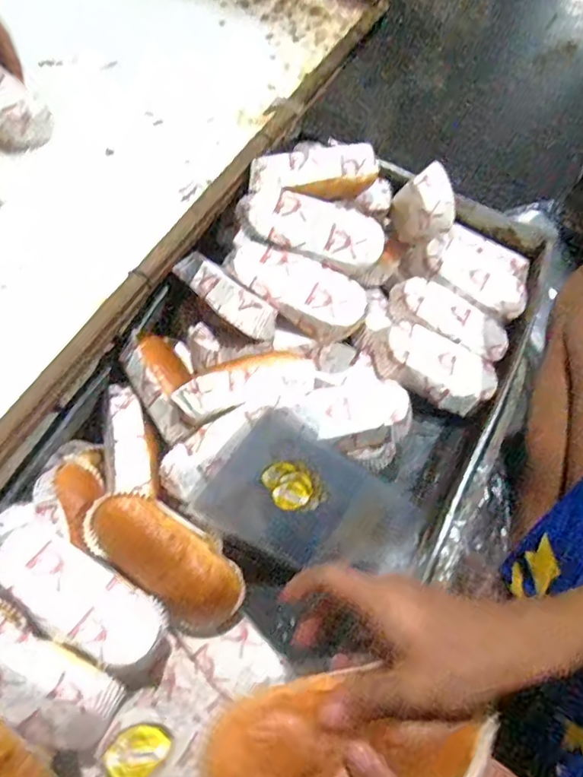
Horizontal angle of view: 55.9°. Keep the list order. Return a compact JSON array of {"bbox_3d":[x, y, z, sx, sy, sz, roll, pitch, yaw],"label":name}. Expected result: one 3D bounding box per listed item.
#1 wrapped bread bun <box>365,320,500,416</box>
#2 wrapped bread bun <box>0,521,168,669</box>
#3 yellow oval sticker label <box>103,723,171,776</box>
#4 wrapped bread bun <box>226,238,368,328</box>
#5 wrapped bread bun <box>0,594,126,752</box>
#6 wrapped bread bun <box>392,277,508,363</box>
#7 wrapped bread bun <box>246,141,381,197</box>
[{"bbox_3d":[0.154,-0.021,0.595,0.141,0.043,0.067,20,67,-9],"label":"wrapped bread bun"},{"bbox_3d":[-0.170,0.165,0.440,0.139,0.035,0.057,37,70,-3],"label":"wrapped bread bun"},{"bbox_3d":[-0.083,0.195,0.295,0.030,0.008,0.029,16,43,37],"label":"yellow oval sticker label"},{"bbox_3d":[0.006,-0.099,0.563,0.143,0.052,0.056,18,68,5],"label":"wrapped bread bun"},{"bbox_3d":[-0.202,0.221,0.417,0.144,0.045,0.068,42,70,-12],"label":"wrapped bread bun"},{"bbox_3d":[0.178,-0.076,0.617,0.137,0.038,0.059,25,68,-8],"label":"wrapped bread bun"},{"bbox_3d":[0.029,-0.225,0.572,0.143,0.044,0.050,-12,68,-21],"label":"wrapped bread bun"}]

